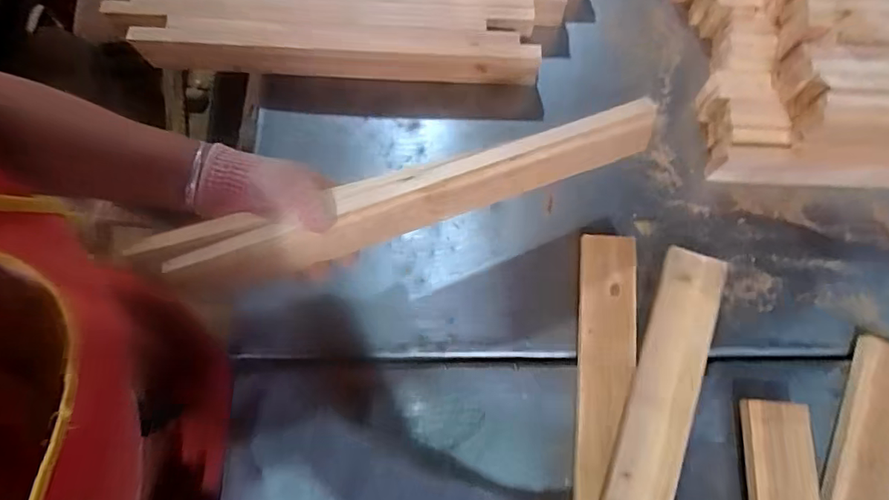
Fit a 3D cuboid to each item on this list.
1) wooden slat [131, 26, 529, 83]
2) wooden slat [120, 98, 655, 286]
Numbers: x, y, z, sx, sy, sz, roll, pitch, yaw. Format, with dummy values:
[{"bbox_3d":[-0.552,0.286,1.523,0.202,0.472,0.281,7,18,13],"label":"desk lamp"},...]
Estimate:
[{"bbox_3d":[-0.137,-0.250,0.660,0.503,0.059,0.027,3,74,2],"label":"wooden slat"},{"bbox_3d":[-0.028,-0.048,0.495,0.489,0.068,0.023,-17,37,-6],"label":"wooden slat"}]

